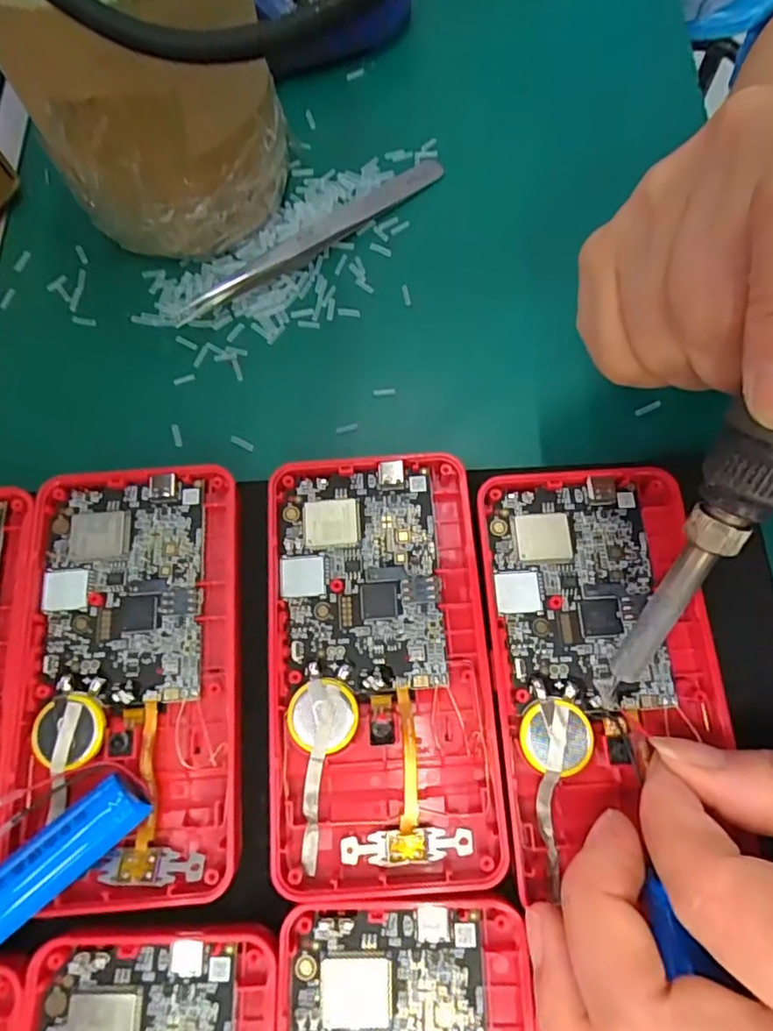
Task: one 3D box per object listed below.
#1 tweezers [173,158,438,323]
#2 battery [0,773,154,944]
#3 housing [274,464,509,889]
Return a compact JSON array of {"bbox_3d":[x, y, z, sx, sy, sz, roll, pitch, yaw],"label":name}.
[{"bbox_3d":[-0.028,-0.113,0.236,0.126,0.008,0.014,-36,75,-9],"label":"tweezers"},{"bbox_3d":[-0.086,0.088,0.147,0.050,0.014,0.015,-37,73,-24],"label":"battery"},{"bbox_3d":[-0.002,0.040,0.167,0.061,0.010,0.119,-4,73,1],"label":"housing"}]

